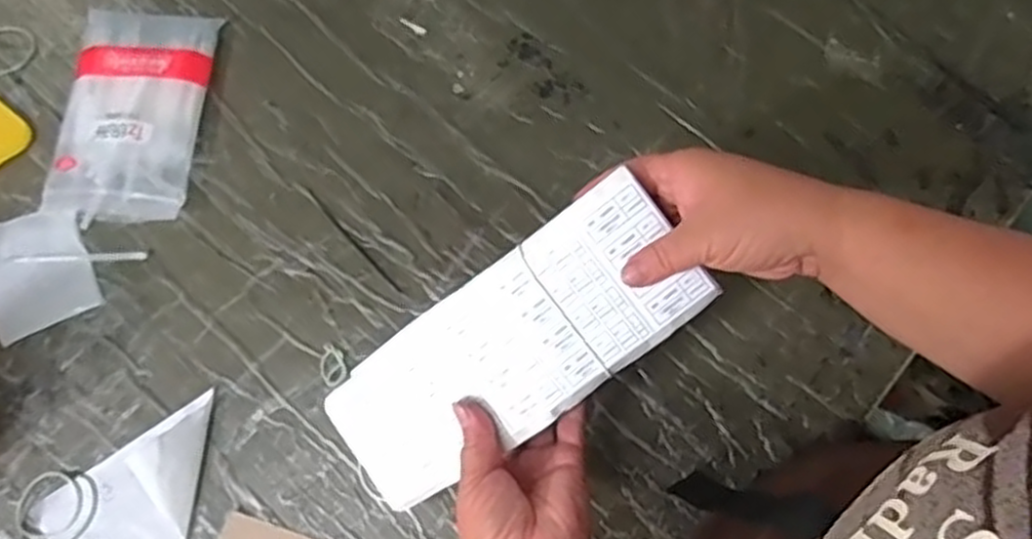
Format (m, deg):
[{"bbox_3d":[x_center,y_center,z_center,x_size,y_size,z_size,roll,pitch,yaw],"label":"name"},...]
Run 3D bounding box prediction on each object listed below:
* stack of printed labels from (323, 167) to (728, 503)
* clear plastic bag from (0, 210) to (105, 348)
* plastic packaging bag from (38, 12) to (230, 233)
[{"bbox_3d":[-0.010,0.053,0.459,0.249,0.022,0.093,-37,92,19],"label":"stack of printed labels"},{"bbox_3d":[-0.378,-0.001,0.596,0.084,0.006,0.096,-25,78,-4],"label":"clear plastic bag"},{"bbox_3d":[-0.309,-0.126,0.613,0.107,0.023,0.176,7,78,3],"label":"plastic packaging bag"}]

